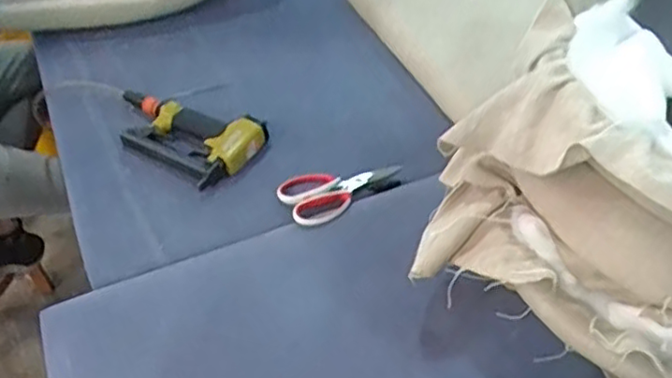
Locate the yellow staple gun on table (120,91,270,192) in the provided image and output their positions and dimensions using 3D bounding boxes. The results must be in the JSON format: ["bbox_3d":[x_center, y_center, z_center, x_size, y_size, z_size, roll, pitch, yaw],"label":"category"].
[{"bbox_3d":[-0.240,-0.091,0.979,0.251,0.036,0.136,22,55,19],"label":"yellow staple gun on table"}]

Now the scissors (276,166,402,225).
[{"bbox_3d":[0.012,-0.001,0.912,0.180,0.019,0.087,-20,53,-13],"label":"scissors"}]

